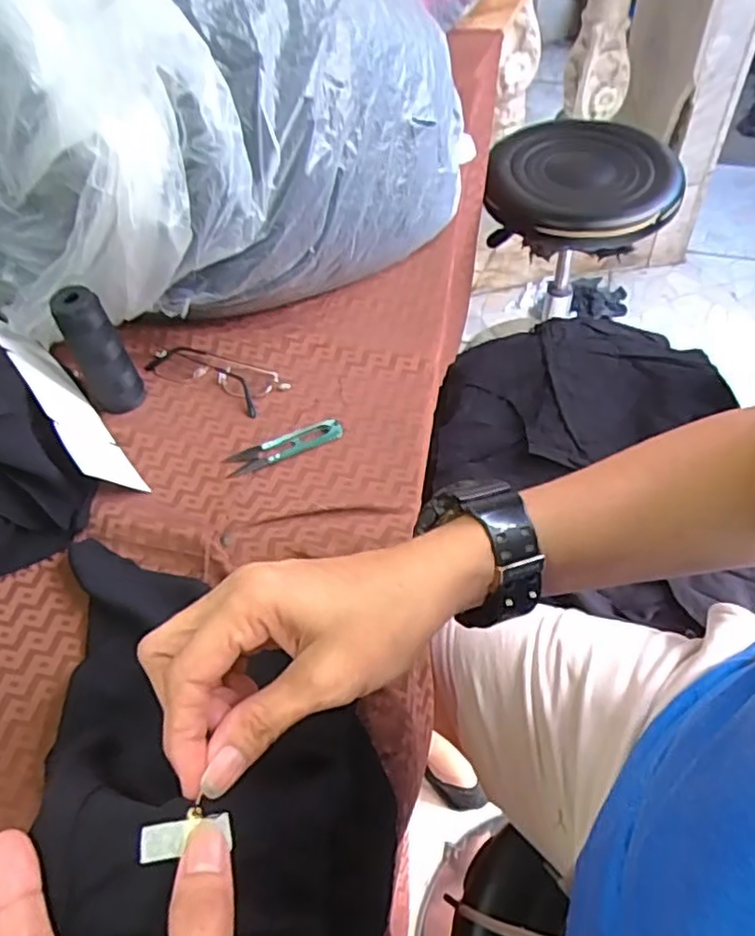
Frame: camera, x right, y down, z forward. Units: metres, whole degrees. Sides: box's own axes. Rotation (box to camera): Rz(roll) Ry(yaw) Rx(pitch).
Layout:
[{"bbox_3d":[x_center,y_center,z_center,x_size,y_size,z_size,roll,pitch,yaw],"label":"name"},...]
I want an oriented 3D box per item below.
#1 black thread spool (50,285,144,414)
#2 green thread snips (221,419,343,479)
[{"bbox_3d":[-0.233,-0.095,0.546,0.040,0.114,0.031,-24,56,-12],"label":"black thread spool"},{"bbox_3d":[-0.079,-0.019,0.548,0.101,0.006,0.024,-22,56,-11],"label":"green thread snips"}]

